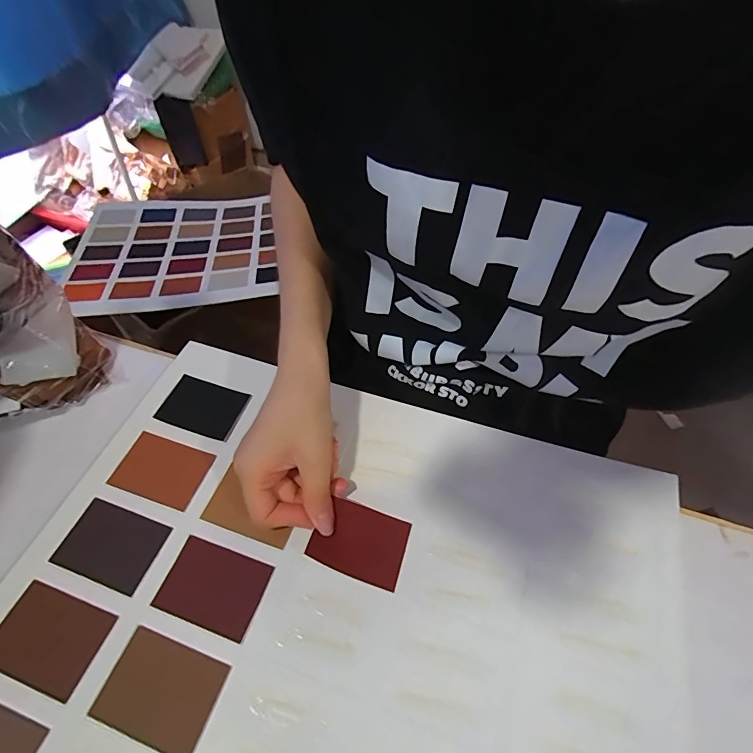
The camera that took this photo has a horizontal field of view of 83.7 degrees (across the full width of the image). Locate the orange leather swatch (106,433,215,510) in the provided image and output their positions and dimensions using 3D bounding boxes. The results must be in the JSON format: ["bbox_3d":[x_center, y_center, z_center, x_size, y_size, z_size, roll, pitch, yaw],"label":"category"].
[{"bbox_3d":[-0.168,0.072,0.330,0.067,0.004,0.047,15,56,10],"label":"orange leather swatch"}]

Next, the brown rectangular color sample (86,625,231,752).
[{"bbox_3d":[-0.130,0.188,0.253,0.067,0.004,0.048,16,56,10],"label":"brown rectangular color sample"}]

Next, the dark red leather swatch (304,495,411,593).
[{"bbox_3d":[-0.012,0.115,0.296,0.064,0.004,0.047,23,61,-2],"label":"dark red leather swatch"}]

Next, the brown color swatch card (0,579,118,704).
[{"bbox_3d":[-0.208,0.165,0.267,0.068,0.004,0.048,16,56,10],"label":"brown color swatch card"}]

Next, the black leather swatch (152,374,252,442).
[{"bbox_3d":[-0.149,0.027,0.364,0.069,0.006,0.047,16,57,10],"label":"black leather swatch"}]

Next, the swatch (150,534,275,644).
[{"bbox_3d":[-0.110,0.142,0.285,0.066,0.004,0.047,16,56,10],"label":"swatch"}]

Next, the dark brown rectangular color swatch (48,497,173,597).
[{"bbox_3d":[-0.189,0.119,0.300,0.068,0.004,0.047,16,56,10],"label":"dark brown rectangular color swatch"}]

